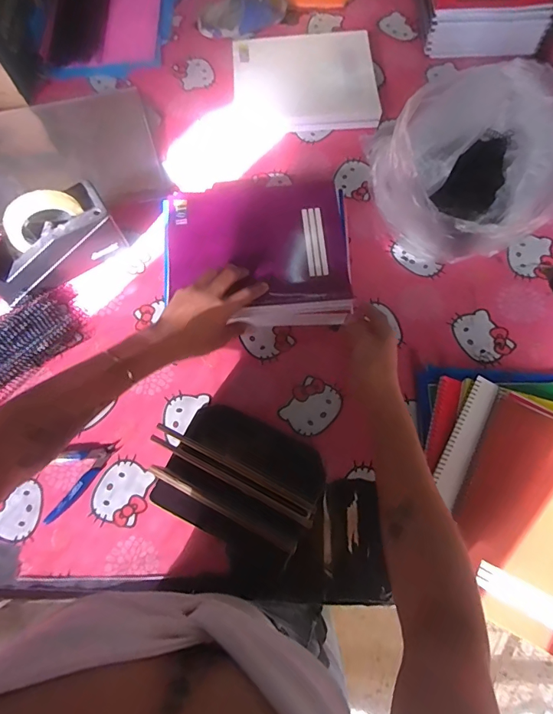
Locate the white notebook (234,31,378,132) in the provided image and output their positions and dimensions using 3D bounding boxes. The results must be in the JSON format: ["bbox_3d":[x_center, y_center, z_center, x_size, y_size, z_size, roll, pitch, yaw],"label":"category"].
[{"bbox_3d":[0.051,-0.497,0.778,0.251,0.038,0.201,0,70,2],"label":"white notebook"}]

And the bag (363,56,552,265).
[{"bbox_3d":[0.276,-0.274,0.629,0.255,0.159,0.272,2,72,2],"label":"bag"}]

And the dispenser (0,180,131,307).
[{"bbox_3d":[-0.335,-0.168,0.635,0.197,0.126,0.080,-31,72,-9],"label":"dispenser"}]

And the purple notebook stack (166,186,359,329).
[{"bbox_3d":[-0.026,-0.161,0.650,0.268,0.076,0.232,-2,72,2],"label":"purple notebook stack"}]

